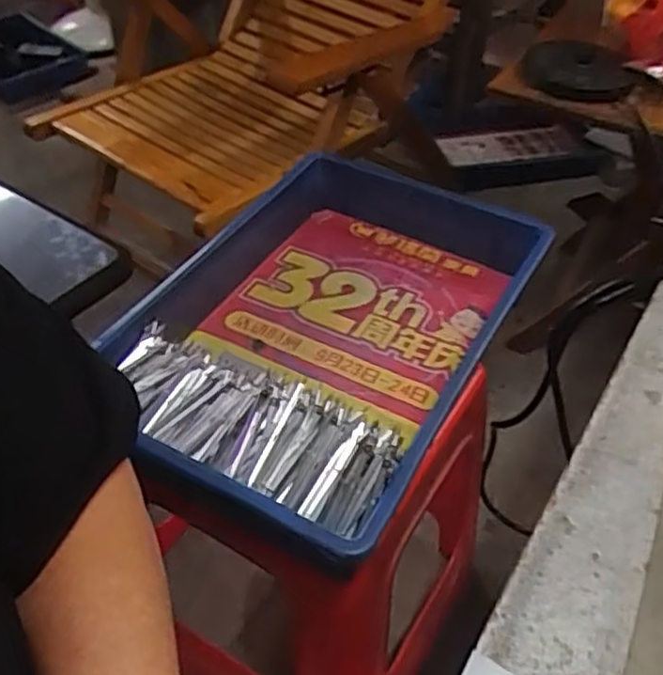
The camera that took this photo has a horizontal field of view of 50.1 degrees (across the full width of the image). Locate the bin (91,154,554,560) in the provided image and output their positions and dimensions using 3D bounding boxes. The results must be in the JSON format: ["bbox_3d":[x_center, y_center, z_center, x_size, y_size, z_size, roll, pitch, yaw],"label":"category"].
[{"bbox_3d":[-0.011,-0.018,0.673,0.306,0.090,0.423,23,49,21],"label":"bin"}]

